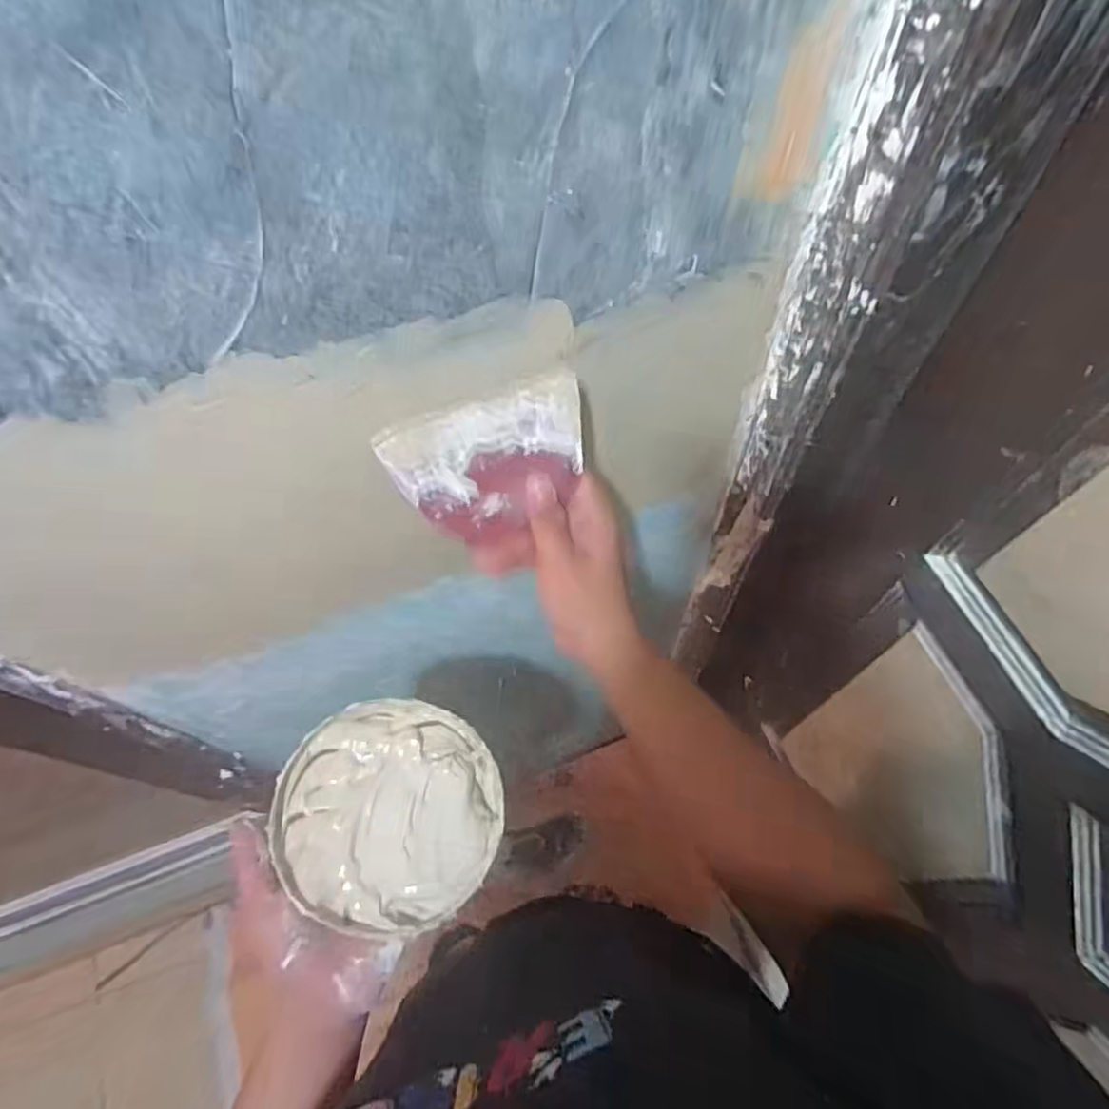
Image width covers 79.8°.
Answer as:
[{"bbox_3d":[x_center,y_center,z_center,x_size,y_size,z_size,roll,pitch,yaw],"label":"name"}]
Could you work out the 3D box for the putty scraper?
[{"bbox_3d":[-0.036,-0.055,0.415,0.119,0.094,0.007,-19,39,1],"label":"putty scraper"}]

